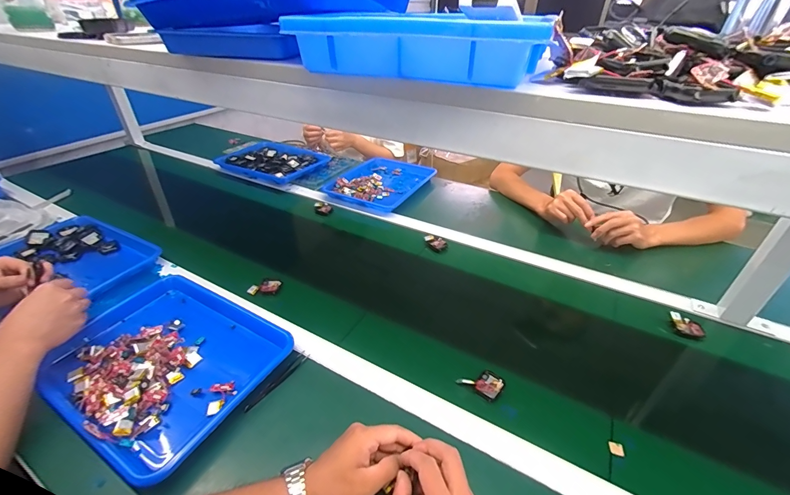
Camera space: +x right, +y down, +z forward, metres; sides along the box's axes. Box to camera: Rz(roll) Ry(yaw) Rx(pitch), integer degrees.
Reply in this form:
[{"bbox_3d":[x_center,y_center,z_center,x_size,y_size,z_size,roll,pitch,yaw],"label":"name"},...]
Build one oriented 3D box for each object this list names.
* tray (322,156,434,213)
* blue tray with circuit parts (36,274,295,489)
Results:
[{"bbox_3d":[-0.039,-0.211,1.118,0.268,0.043,0.339,21,39,25],"label":"tray"},{"bbox_3d":[-0.356,0.173,0.553,0.333,0.042,0.262,19,39,24],"label":"blue tray with circuit parts"}]

